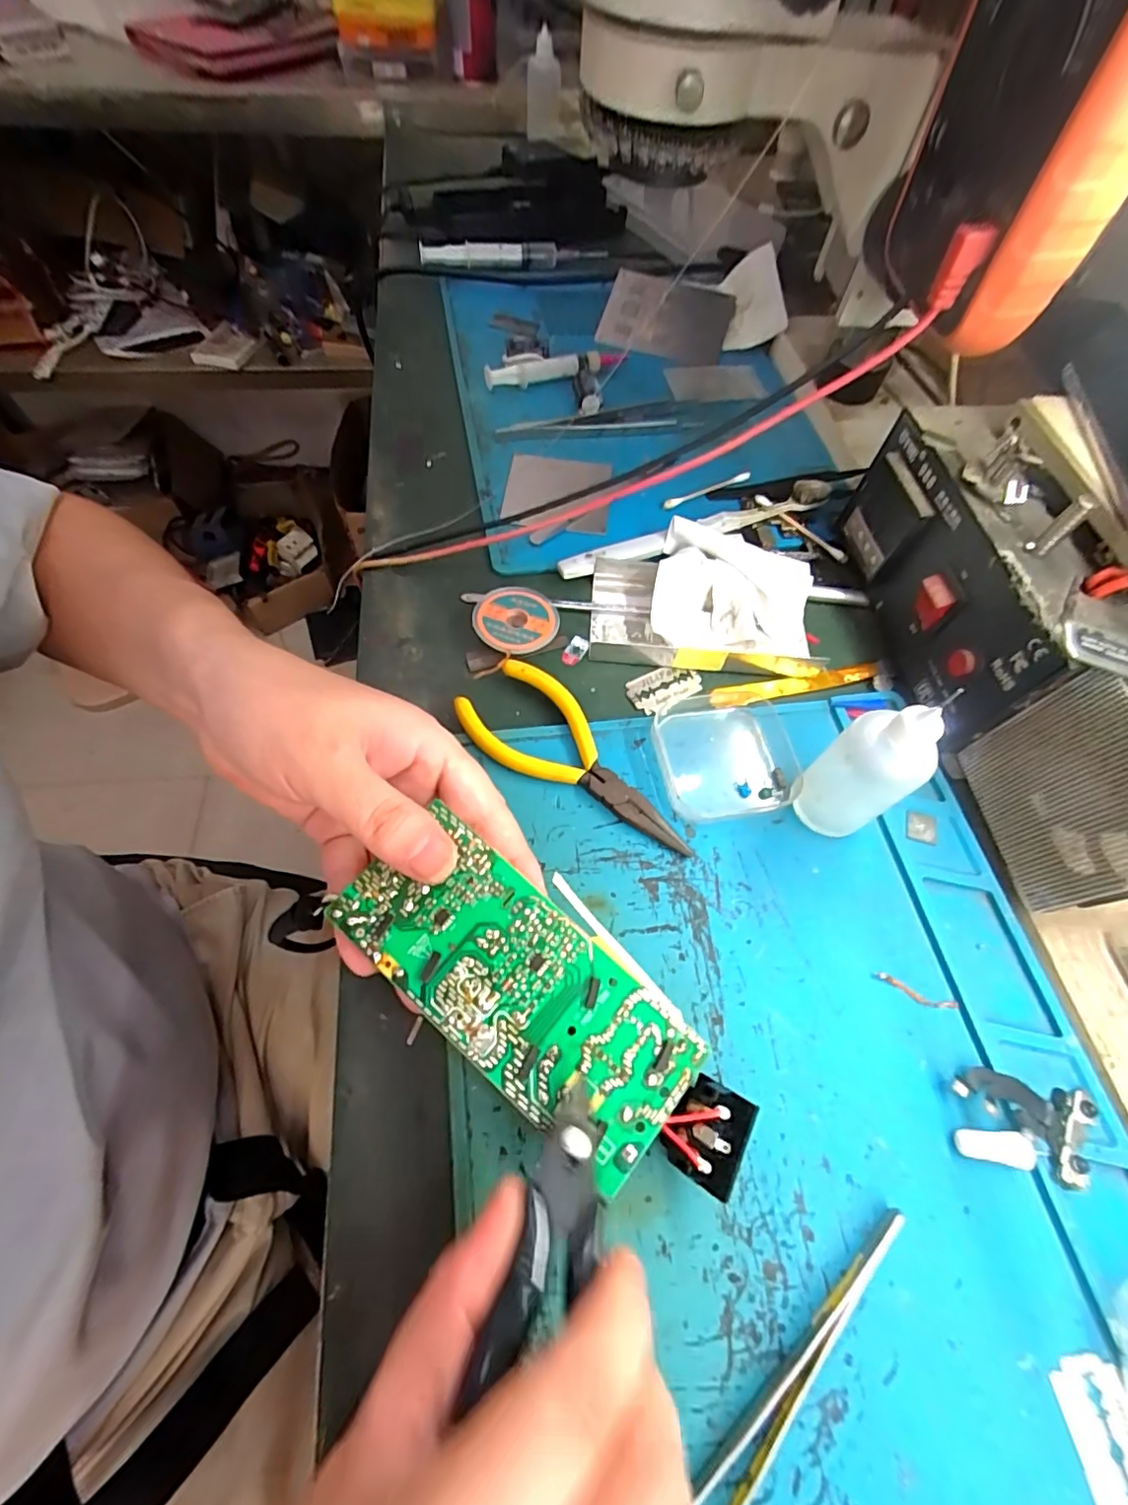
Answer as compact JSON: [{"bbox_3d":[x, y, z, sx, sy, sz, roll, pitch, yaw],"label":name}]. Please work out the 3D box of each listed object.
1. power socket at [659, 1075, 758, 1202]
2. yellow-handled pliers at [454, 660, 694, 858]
[{"bbox_3d":[0.048,0.132,0.196,0.027,0.026,0.030,26,63,11],"label":"power socket"},{"bbox_3d":[0.006,0.005,0.268,0.124,0.015,0.048,40,66,17],"label":"yellow-handled pliers"}]

